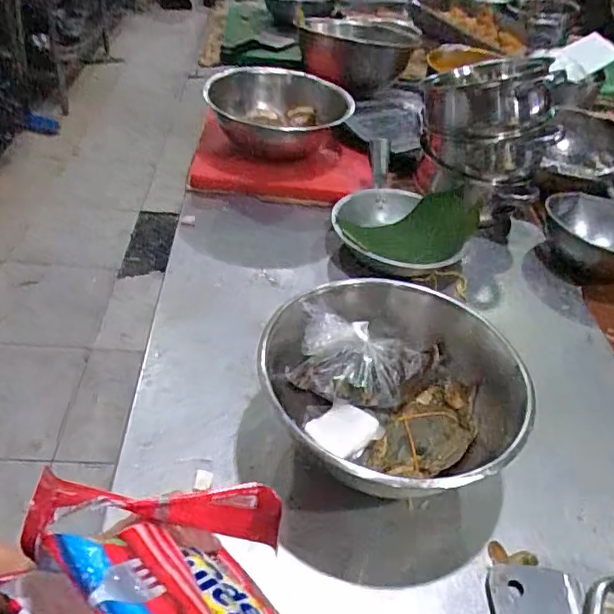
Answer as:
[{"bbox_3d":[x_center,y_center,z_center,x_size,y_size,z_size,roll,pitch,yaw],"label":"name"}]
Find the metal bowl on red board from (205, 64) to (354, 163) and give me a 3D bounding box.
[{"bbox_3d":[-0.045,-0.322,0.945,0.223,0.080,0.229,4,41,-4],"label":"metal bowl on red board"}]

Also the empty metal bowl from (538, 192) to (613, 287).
[{"bbox_3d":[0.452,-0.105,0.886,0.191,0.065,0.156,32,46,26],"label":"empty metal bowl"}]

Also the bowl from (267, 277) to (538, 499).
[{"bbox_3d":[0.074,0.091,0.565,0.243,0.114,0.244,4,41,-4],"label":"bowl"}]

